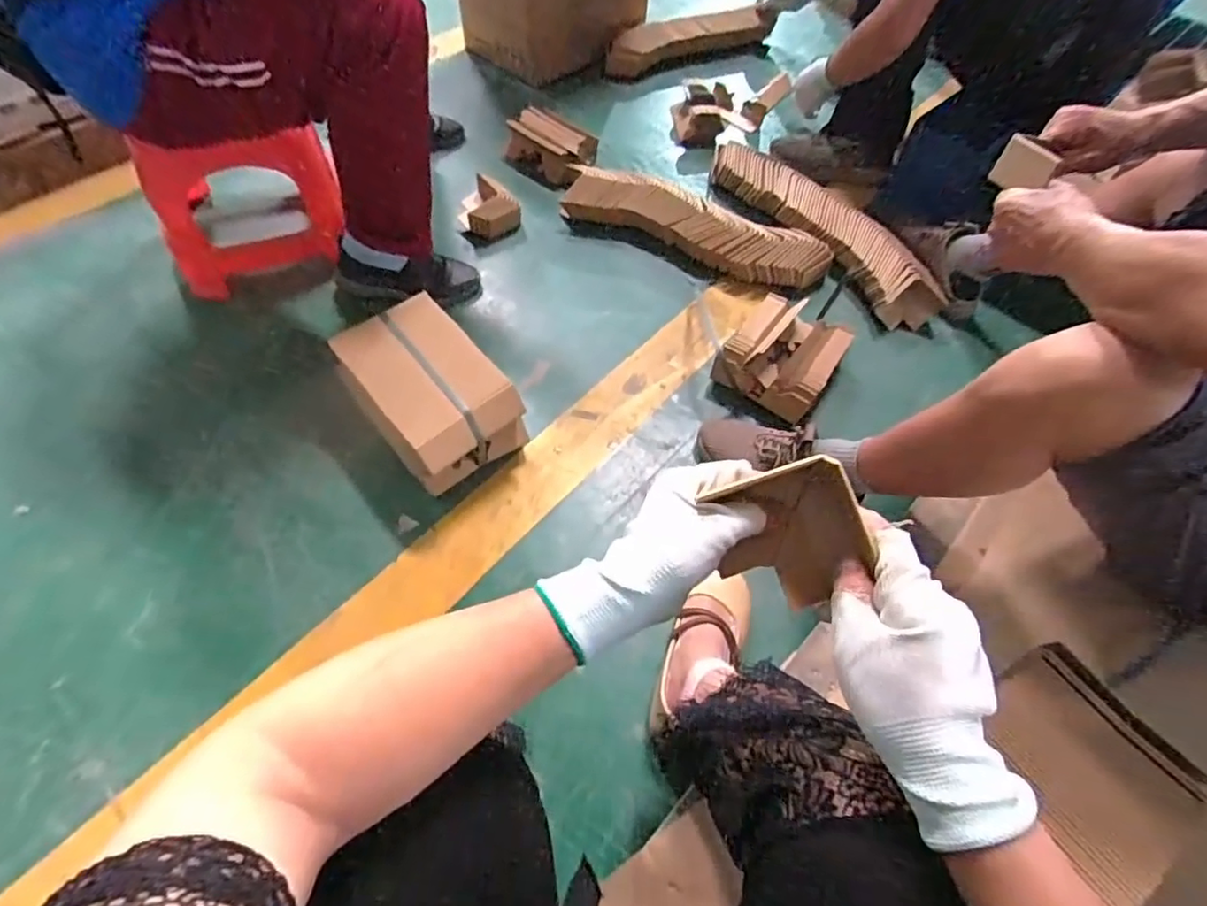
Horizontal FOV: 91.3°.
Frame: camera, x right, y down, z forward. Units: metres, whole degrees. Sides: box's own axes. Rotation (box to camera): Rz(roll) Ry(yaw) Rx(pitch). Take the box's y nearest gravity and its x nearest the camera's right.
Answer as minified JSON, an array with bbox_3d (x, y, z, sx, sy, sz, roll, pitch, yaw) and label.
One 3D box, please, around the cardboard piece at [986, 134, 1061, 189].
[{"bbox_3d":[0.449,-0.307,0.634,0.005,0.048,0.071,8,42,-18],"label":"cardboard piece"}]

